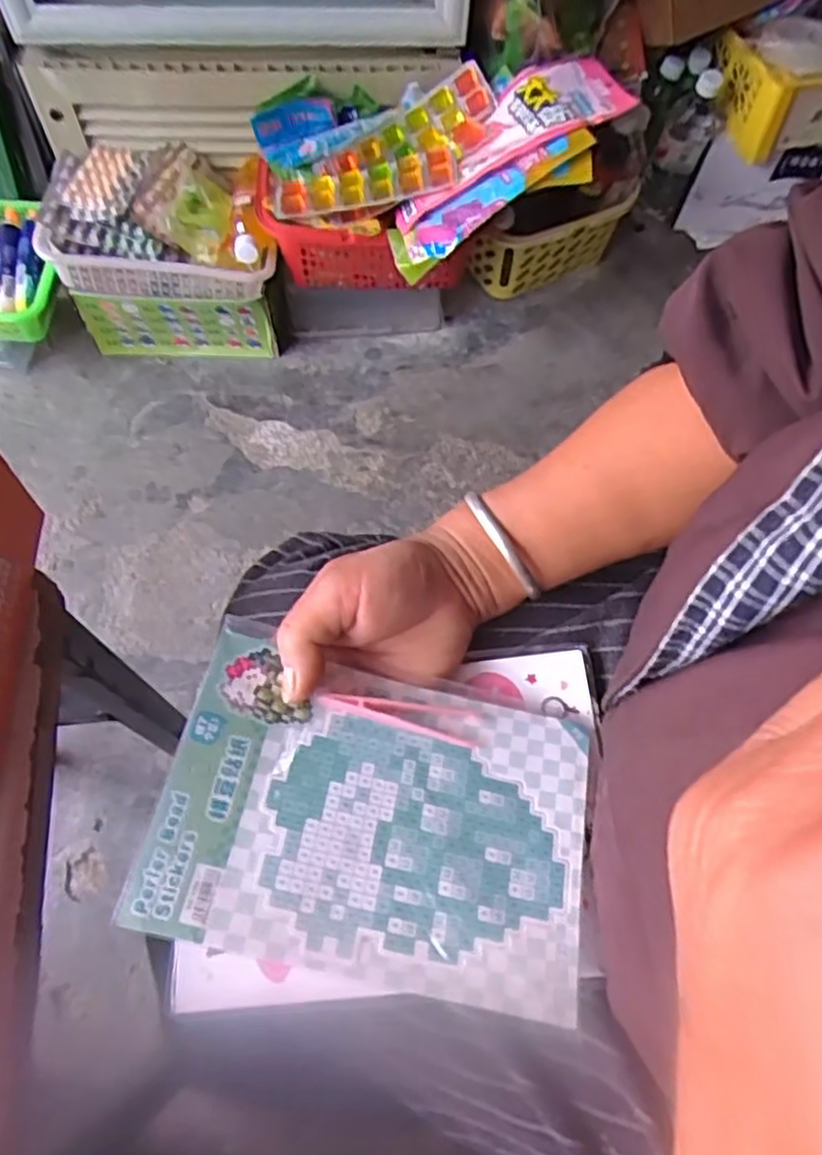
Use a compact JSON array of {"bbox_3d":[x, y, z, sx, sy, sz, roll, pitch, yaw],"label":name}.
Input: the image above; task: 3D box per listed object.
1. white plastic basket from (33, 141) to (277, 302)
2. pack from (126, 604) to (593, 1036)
[{"bbox_3d":[-0.308,-0.457,0.936,0.268,0.079,0.194,1,67,-2],"label":"white plastic basket"},{"bbox_3d":[-0.012,0.100,0.317,0.178,0.007,0.127,15,57,-4],"label":"pack"}]

